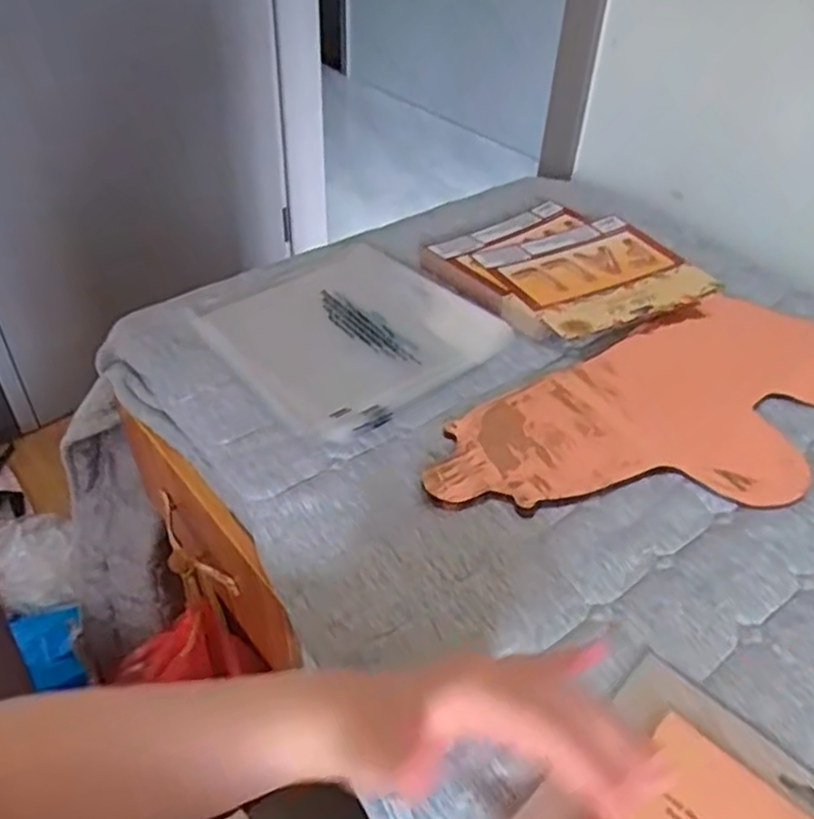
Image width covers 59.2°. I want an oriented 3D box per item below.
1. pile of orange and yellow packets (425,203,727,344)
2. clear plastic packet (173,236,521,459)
[{"bbox_3d":[0.158,-0.142,0.723,0.206,0.022,0.211,-23,47,-27],"label":"pile of orange and yellow packets"},{"bbox_3d":[-0.062,-0.075,0.637,0.230,0.024,0.214,32,49,29],"label":"clear plastic packet"}]

